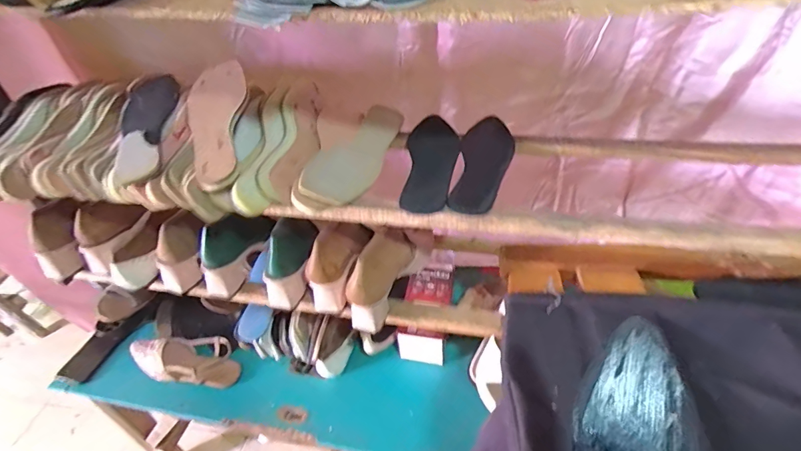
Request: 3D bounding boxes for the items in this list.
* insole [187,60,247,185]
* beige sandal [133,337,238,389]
[{"bbox_3d":[-0.251,-0.148,0.550,0.071,0.018,0.245,-9,59,-5],"label":"insole"},{"bbox_3d":[-0.471,0.291,0.877,0.255,0.042,0.095,0,43,4],"label":"beige sandal"}]

